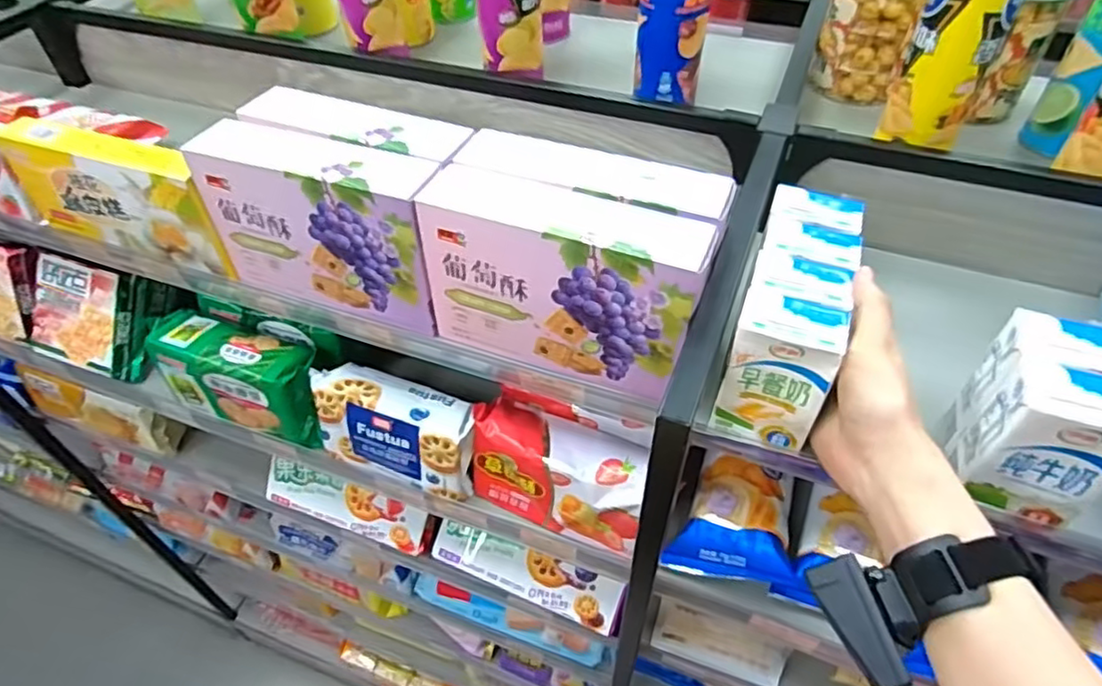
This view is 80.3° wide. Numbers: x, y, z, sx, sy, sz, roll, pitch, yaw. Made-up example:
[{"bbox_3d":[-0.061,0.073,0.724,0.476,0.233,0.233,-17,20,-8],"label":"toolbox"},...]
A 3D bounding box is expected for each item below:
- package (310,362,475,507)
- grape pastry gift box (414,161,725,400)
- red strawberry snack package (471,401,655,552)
[{"bbox_3d":[-0.145,0.079,0.623,0.152,0.084,0.063,17,51,16],"label":"package"},{"bbox_3d":[0.009,-0.046,0.478,0.198,0.130,0.065,19,51,17],"label":"grape pastry gift box"},{"bbox_3d":[0.011,0.113,0.591,0.159,0.097,0.071,19,52,18],"label":"red strawberry snack package"}]

